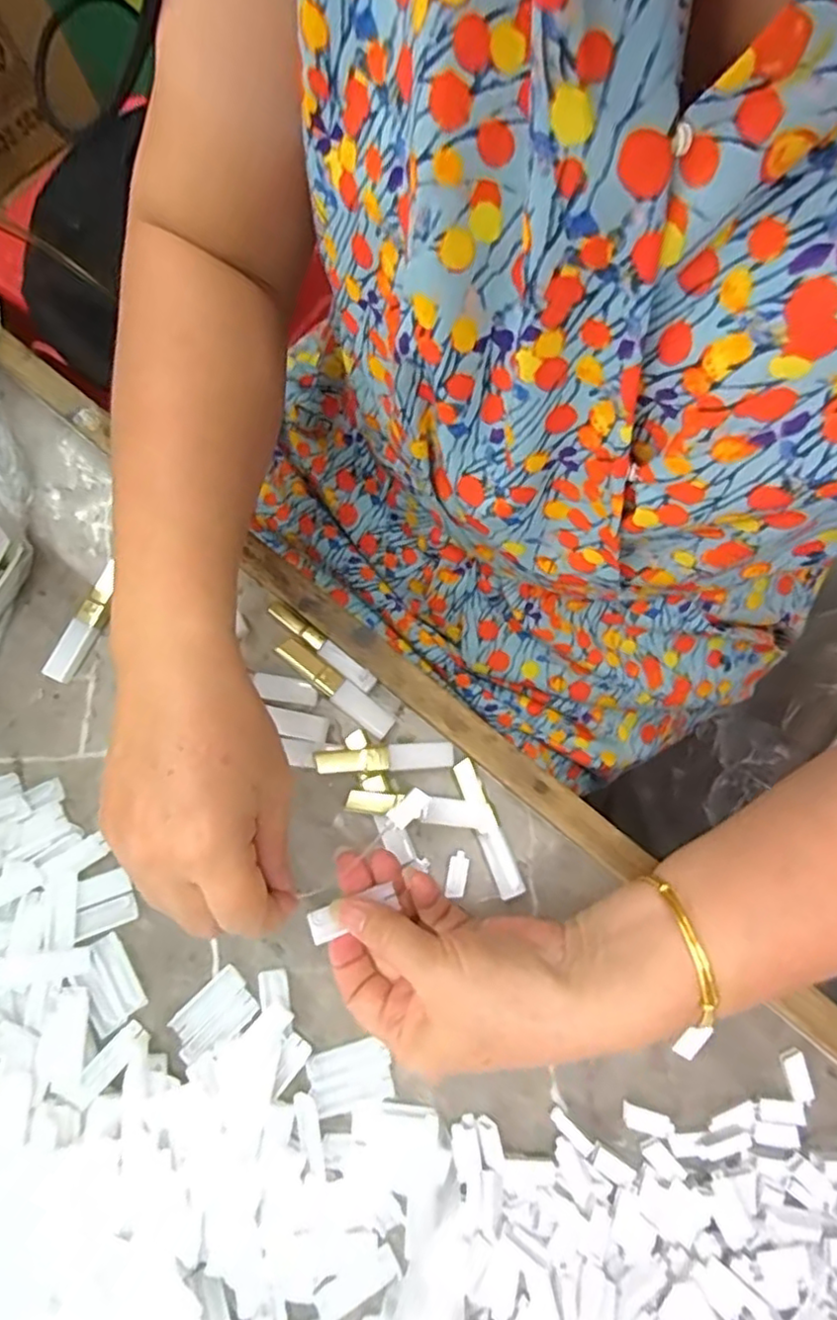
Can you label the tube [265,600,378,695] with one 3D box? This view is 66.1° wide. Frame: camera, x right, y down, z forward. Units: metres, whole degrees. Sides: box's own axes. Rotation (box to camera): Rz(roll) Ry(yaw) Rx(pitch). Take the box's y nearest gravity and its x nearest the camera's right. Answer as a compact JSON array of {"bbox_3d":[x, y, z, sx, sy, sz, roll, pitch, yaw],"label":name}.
[{"bbox_3d":[-0.056,-0.009,0.365,0.077,0.013,0.011,37,80,20],"label":"tube"}]

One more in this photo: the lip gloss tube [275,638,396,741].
[{"bbox_3d":[-0.046,0.015,0.356,0.074,0.015,0.015,38,81,8],"label":"lip gloss tube"}]

